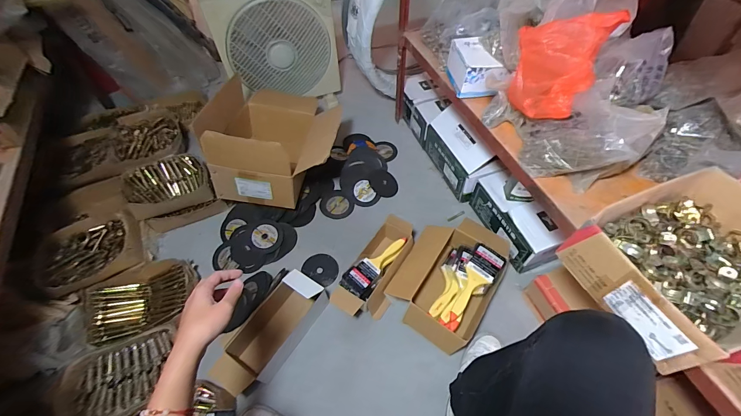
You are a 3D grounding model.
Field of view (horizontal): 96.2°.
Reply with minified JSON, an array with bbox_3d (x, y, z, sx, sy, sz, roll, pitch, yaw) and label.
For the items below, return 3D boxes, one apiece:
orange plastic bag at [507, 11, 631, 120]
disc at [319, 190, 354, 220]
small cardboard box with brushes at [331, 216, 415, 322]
[{"bbox_3d":[0.319,-0.249,0.597,0.150,0.168,0.091,28,59,20],"label":"orange plastic bag"},{"bbox_3d":[-0.105,-0.010,1.034,0.099,0.011,0.099,4,55,-5],"label":"disc"},{"bbox_3d":[0.022,0.149,0.839,0.113,0.093,0.262,25,59,19],"label":"small cardboard box with brushes"}]

